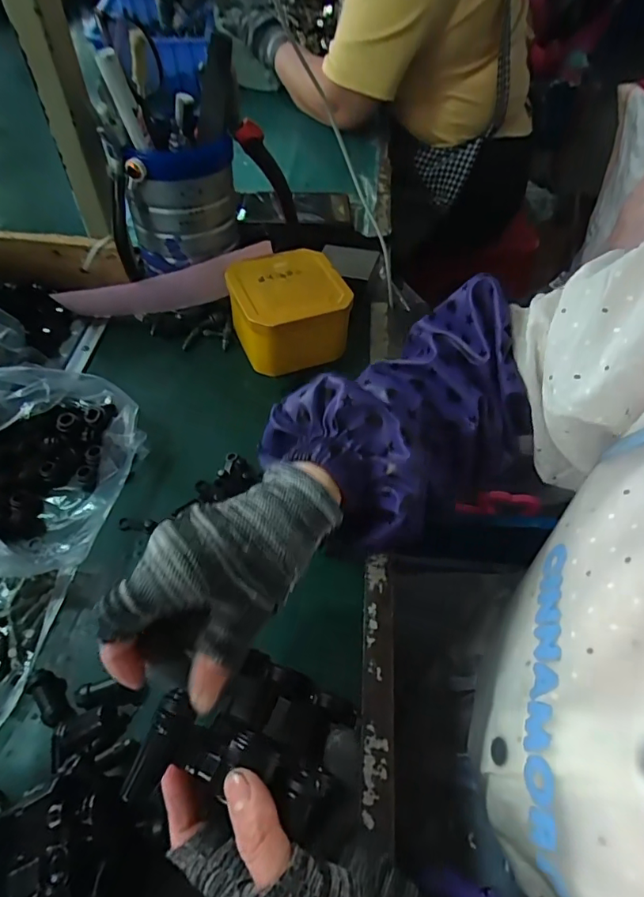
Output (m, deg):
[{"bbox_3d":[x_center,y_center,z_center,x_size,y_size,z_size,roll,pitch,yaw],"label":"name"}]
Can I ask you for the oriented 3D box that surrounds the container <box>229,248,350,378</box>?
[{"bbox_3d":[-0.032,-0.127,0.478,0.102,0.066,0.104,-10,55,-13],"label":"container"}]

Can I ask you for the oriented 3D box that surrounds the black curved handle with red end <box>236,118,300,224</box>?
[{"bbox_3d":[-0.047,-0.258,0.483,0.017,0.114,0.019,-44,65,2],"label":"black curved handle with red end"}]

